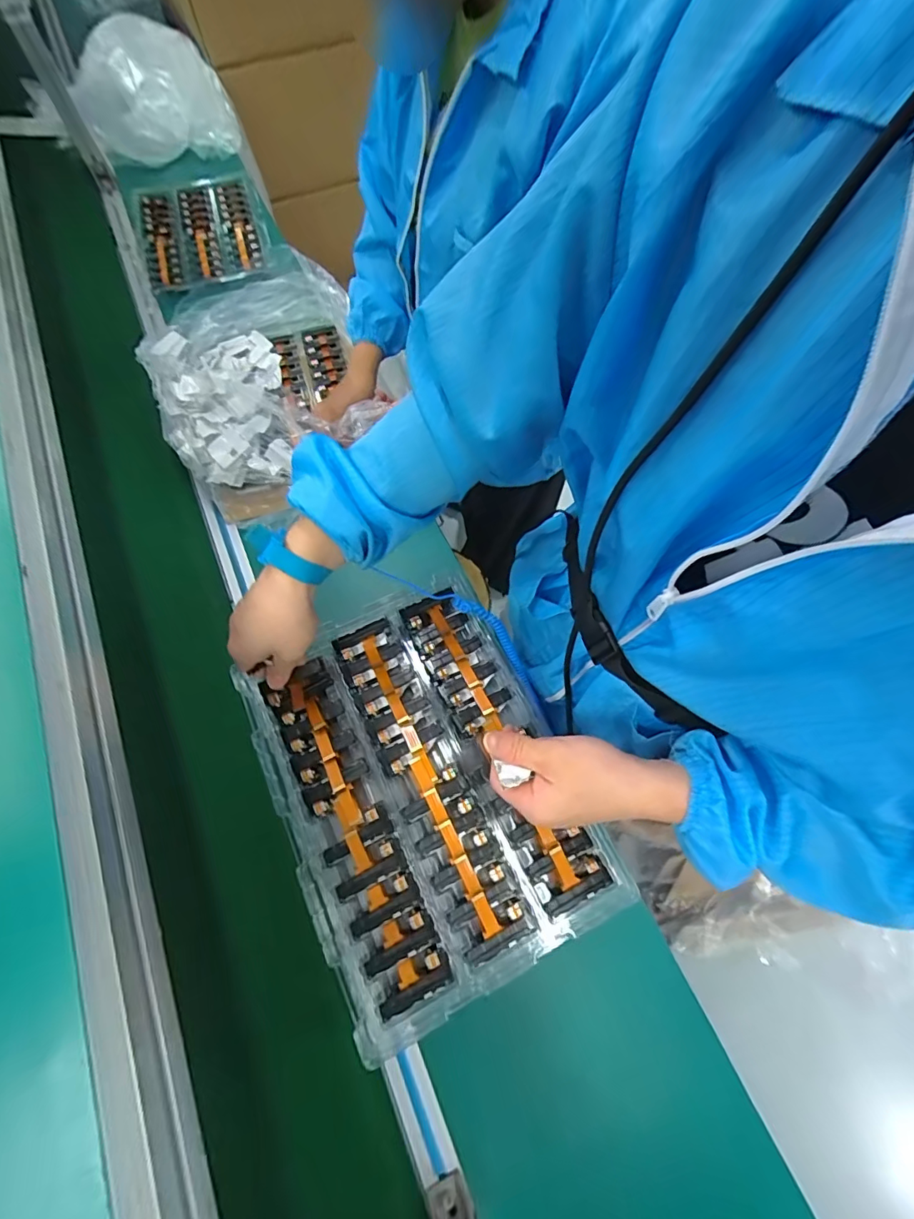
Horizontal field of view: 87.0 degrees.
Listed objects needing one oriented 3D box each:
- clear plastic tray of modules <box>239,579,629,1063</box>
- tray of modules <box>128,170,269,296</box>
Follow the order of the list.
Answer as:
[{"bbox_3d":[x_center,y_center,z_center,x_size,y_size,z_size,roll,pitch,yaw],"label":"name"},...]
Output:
[{"bbox_3d":[-0.042,0.174,0.499,0.276,0.040,0.375,-24,70,-11],"label":"clear plastic tray of modules"},{"bbox_3d":[-0.545,-0.804,1.035,0.268,0.038,0.397,-19,69,-9],"label":"tray of modules"}]

